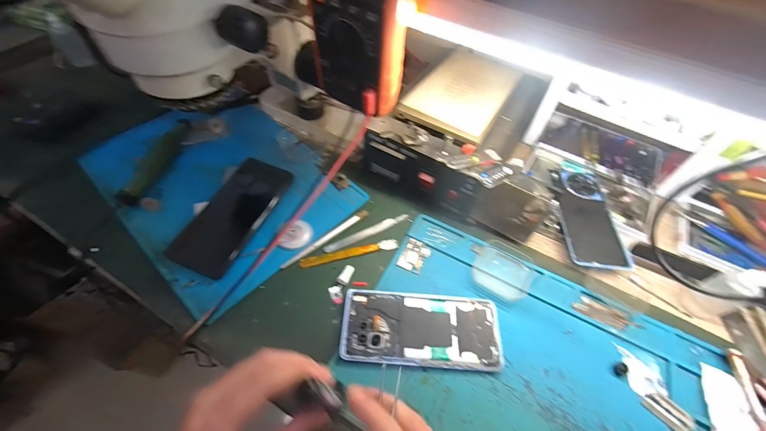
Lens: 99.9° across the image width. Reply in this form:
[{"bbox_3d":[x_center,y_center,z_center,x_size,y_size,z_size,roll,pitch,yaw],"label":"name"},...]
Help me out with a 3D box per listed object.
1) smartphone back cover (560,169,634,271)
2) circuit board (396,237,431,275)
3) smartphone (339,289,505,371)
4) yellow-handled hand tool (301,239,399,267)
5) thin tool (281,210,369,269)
[{"bbox_3d":[0.275,-0.001,0.437,0.074,0.012,0.162,7,55,2],"label":"smartphone back cover"},{"bbox_3d":[0.040,0.050,0.399,0.031,0.004,0.043,24,57,13],"label":"circuit board"},{"bbox_3d":[0.041,0.120,0.342,0.164,0.011,0.074,4,55,0],"label":"smartphone"},{"bbox_3d":[-0.041,0.045,0.400,0.121,0.004,0.015,-11,56,-11],"label":"yellow-handled hand tool"},{"bbox_3d":[-0.070,0.028,0.405,0.127,0.005,0.010,-34,63,-24],"label":"thin tool"}]

